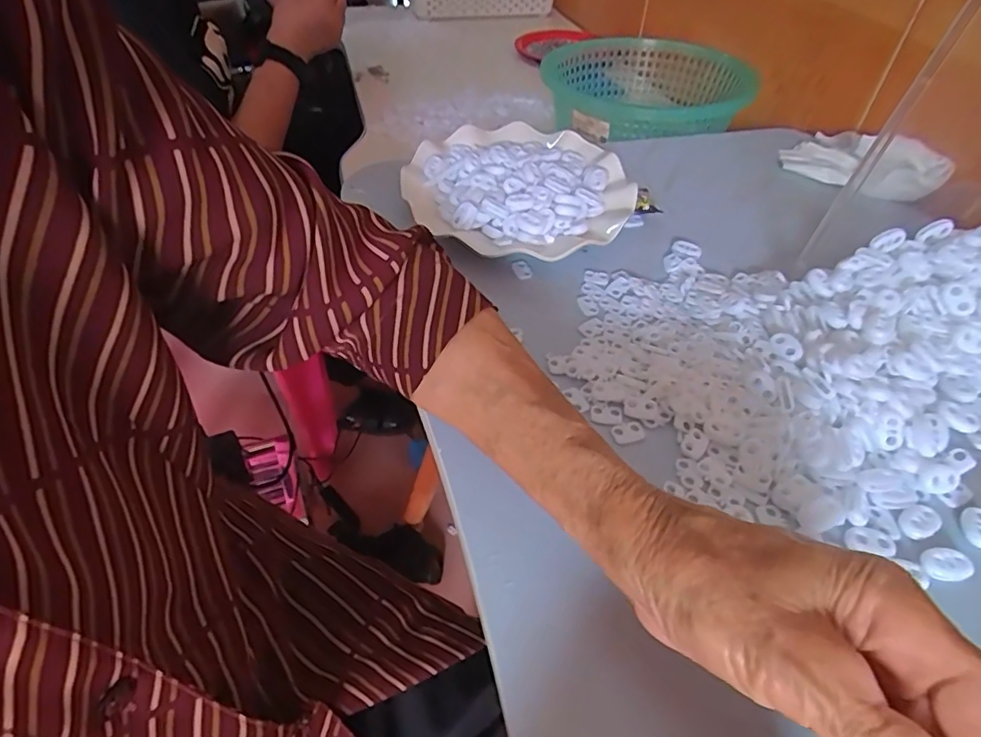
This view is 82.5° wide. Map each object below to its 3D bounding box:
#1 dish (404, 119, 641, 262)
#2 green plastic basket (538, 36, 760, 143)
[{"bbox_3d":[0.021,-0.143,0.456,0.176,0.035,0.174,1,46,-1],"label":"dish"},{"bbox_3d":[0.179,-0.324,0.659,0.221,0.072,0.279,18,48,14],"label":"green plastic basket"}]

